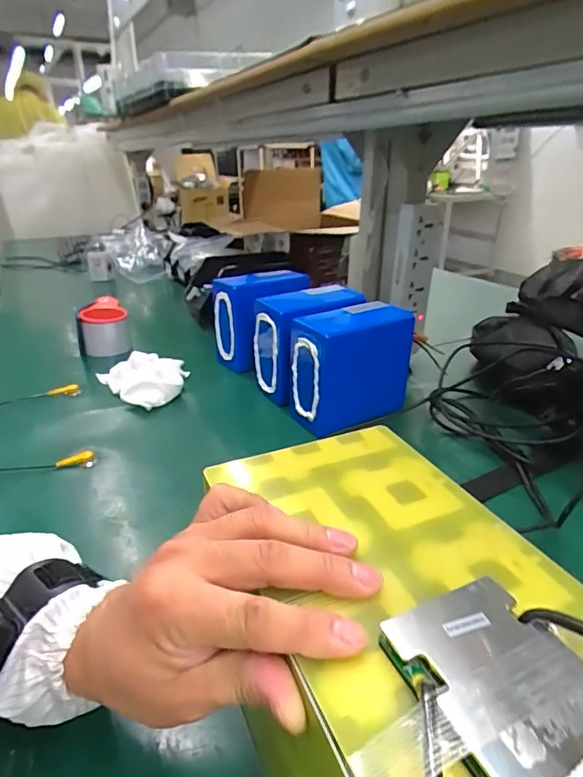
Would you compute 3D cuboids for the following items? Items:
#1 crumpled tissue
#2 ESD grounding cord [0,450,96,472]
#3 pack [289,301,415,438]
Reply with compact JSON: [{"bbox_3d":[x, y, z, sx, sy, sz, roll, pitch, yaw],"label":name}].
[{"bbox_3d":[-0.219,-0.022,0.754,0.133,0.040,0.165,-20,33,-34],"label":"crumpled tissue"},{"bbox_3d":[-0.295,0.090,0.545,0.127,0.013,0.023,-10,28,-19],"label":"ESD grounding cord"},{"bbox_3d":[0.082,-0.031,0.641,0.153,0.140,0.085,-16,30,-27],"label":"pack"}]

